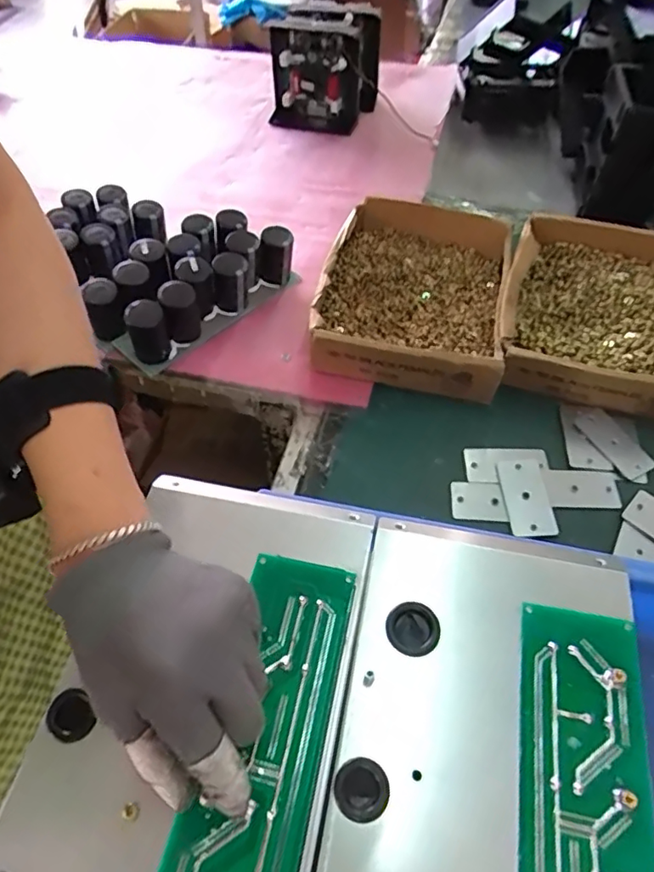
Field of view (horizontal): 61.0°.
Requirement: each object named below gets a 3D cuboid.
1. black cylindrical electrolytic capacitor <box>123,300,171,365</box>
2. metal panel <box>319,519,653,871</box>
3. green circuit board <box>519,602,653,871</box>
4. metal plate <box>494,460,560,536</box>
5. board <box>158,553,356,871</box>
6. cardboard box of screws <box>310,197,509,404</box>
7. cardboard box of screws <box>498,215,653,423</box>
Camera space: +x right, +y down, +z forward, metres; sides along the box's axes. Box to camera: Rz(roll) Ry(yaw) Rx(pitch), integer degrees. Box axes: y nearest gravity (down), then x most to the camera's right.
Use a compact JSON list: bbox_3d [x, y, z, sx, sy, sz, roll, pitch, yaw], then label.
[{"bbox_3d":[-0.166,-0.095,0.520,0.032,0.058,0.026,-14,54,-9],"label":"black cylindrical electrolytic capacitor"},{"bbox_3d":[0.073,0.177,0.255,0.142,0.009,0.278,9,54,8],"label":"metal panel"},{"bbox_3d":[0.117,0.181,0.249,0.057,0.007,0.203,8,54,8],"label":"green circuit board"},{"bbox_3d":[0.162,0.050,0.453,0.037,0.004,0.067,-4,59,-4],"label":"metal plate"},{"bbox_3d":[-0.033,0.158,0.269,0.060,0.007,0.204,11,55,10],"label":"board"},{"bbox_3d":[0.087,-0.150,0.566,0.171,0.057,0.242,10,54,9],"label":"cardboard box of screws"},{"bbox_3d":[0.275,-0.122,0.547,0.196,0.050,0.231,15,55,13],"label":"cardboard box of screws"}]

